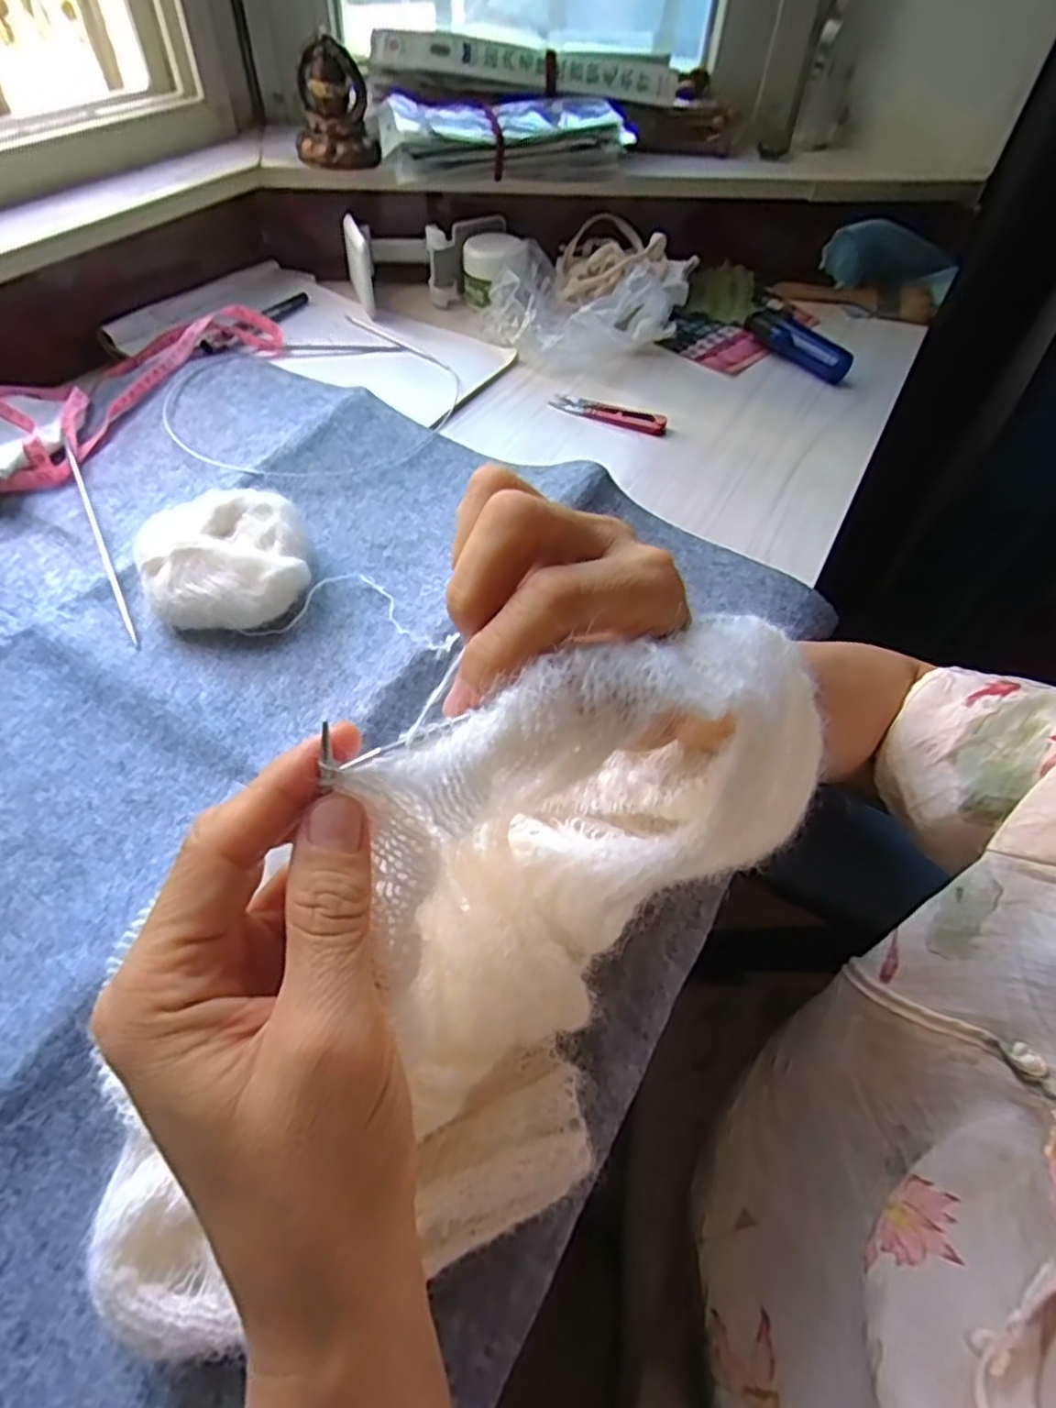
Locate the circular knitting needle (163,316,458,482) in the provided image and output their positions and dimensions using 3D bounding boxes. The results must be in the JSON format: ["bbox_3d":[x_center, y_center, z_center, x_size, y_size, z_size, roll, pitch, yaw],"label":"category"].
[{"bbox_3d":[-0.175,-0.260,0.572,0.241,0.010,0.233,2,53,-2],"label":"circular knitting needle"}]

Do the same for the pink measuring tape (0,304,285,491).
[{"bbox_3d":[-0.326,-0.263,0.554,0.105,0.025,0.279,22,55,13],"label":"pink measuring tape"}]

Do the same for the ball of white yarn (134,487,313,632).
[{"bbox_3d":[-0.183,-0.087,0.418,0.092,0.041,0.093,2,53,-2],"label":"ball of white yarn"}]

